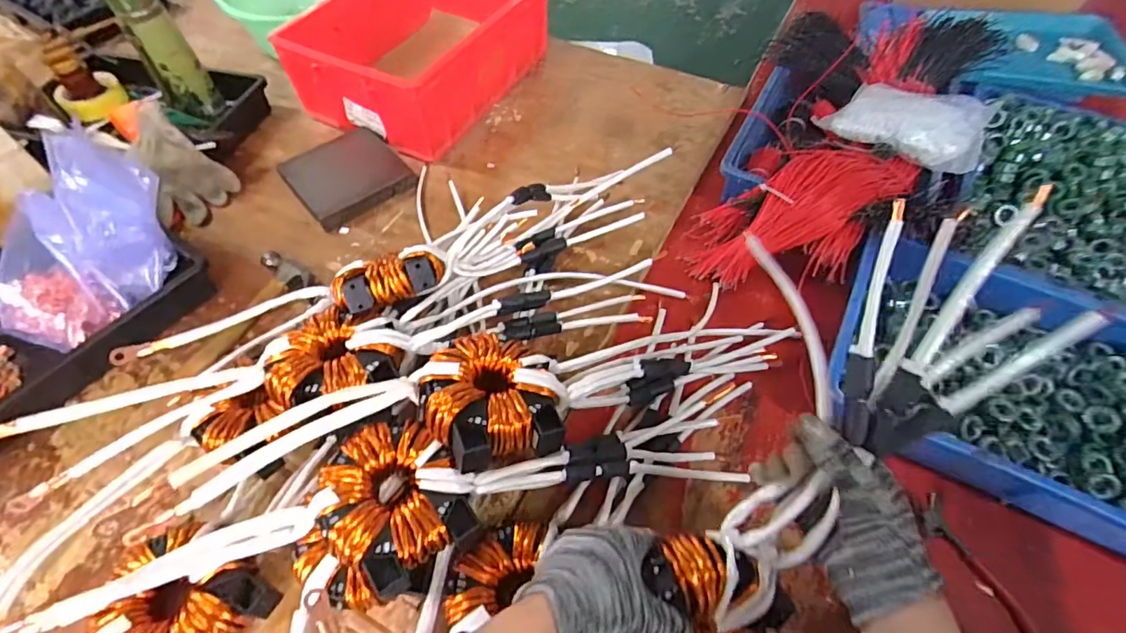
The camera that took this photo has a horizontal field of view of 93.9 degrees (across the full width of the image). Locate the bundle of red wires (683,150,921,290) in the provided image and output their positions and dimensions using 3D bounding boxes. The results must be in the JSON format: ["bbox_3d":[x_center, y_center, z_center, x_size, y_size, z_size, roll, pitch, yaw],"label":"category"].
[{"bbox_3d":[0.348,-0.141,0.725,0.353,0.089,0.168,-30,64,1],"label":"bundle of red wires"}]

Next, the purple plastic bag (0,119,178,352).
[{"bbox_3d":[-0.614,-0.081,0.661,0.179,0.169,0.214,21,60,13],"label":"purple plastic bag"}]

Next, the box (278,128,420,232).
[{"bbox_3d":[-0.344,-0.234,0.841,0.172,0.024,0.160,-34,67,-21],"label":"box"}]

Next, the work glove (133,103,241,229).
[{"bbox_3d":[-0.590,-0.231,0.804,0.119,0.117,0.129,-35,64,-20],"label":"work glove"}]

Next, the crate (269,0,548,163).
[{"bbox_3d":[-0.254,-0.482,0.937,0.300,0.135,0.387,26,61,15],"label":"crate"}]

